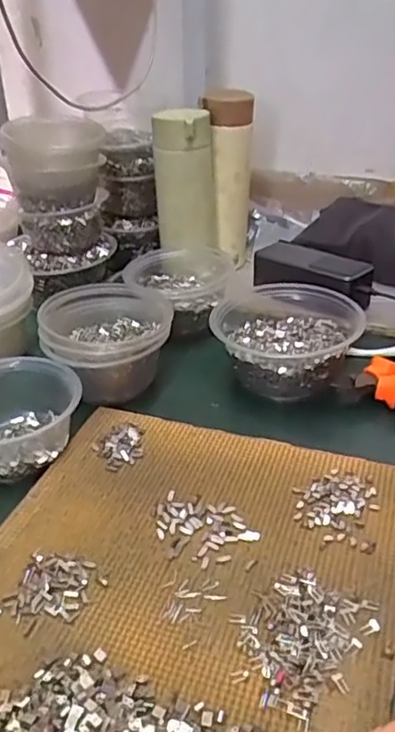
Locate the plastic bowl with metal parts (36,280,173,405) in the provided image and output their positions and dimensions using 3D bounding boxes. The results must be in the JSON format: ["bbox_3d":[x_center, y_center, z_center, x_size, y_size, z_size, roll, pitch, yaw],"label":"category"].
[{"bbox_3d":[-0.082,-0.022,0.561,0.116,0.068,0.106,-12,35,-15],"label":"plastic bowl with metal parts"}]

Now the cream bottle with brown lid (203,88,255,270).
[{"bbox_3d":[0.039,-0.226,0.740,0.054,0.199,0.059,0,33,3],"label":"cream bottle with brown lid"}]

